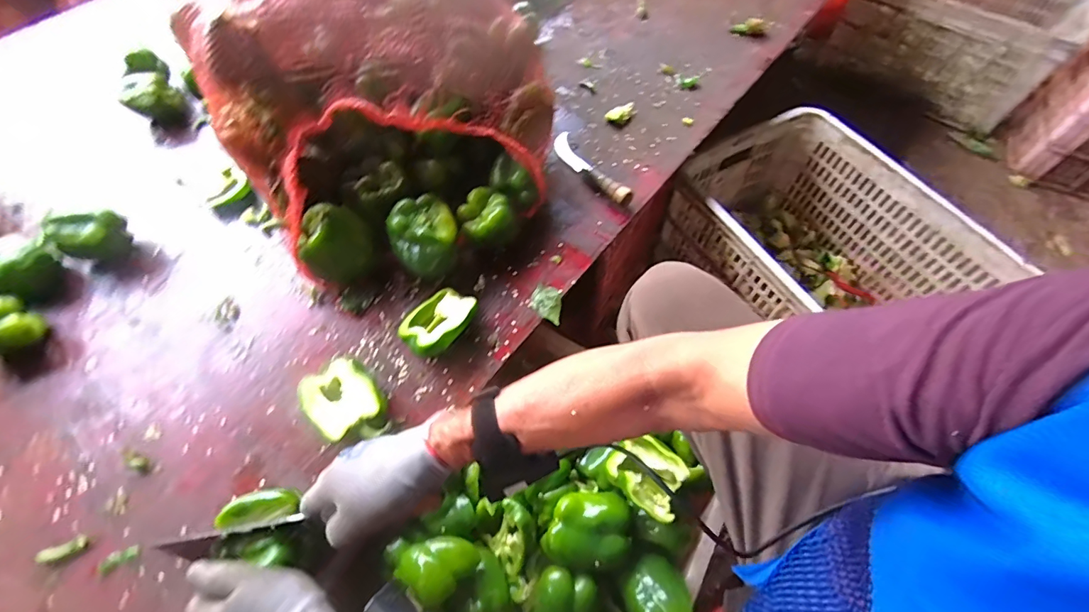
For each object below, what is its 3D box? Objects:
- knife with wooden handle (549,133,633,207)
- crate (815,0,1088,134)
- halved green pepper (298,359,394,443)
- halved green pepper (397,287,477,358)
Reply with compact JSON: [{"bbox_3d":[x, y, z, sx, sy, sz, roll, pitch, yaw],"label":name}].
[{"bbox_3d":[0.067,-0.215,0.703,0.033,0.034,0.178,-26,64,-18],"label":"knife with wooden handle"},{"bbox_3d":[1.072,-0.743,1.227,0.511,0.245,0.315,39,64,18],"label":"crate"},{"bbox_3d":[-0.217,0.114,0.511,0.072,0.046,0.099,-36,67,-22],"label":"halved green pepper"},{"bbox_3d":[-0.128,0.022,0.562,0.065,0.046,0.092,35,63,16],"label":"halved green pepper"}]

